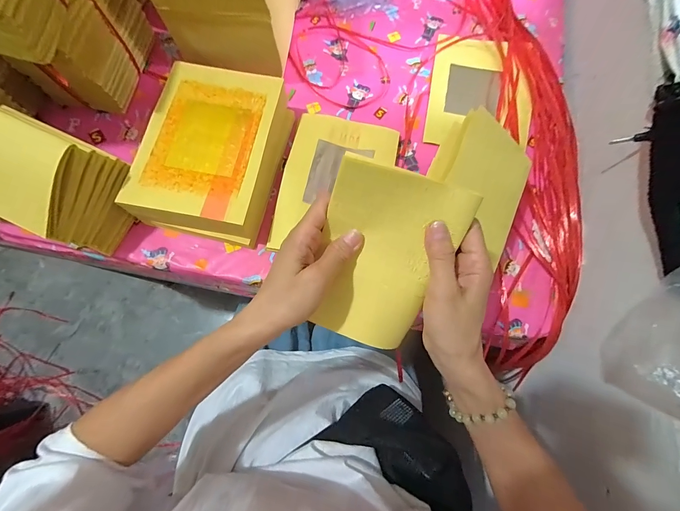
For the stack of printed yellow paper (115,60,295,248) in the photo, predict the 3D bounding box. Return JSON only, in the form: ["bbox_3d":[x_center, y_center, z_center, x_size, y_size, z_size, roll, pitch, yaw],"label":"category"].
[{"bbox_3d":[-0.175,-0.145,0.449,0.165,0.068,0.228,12,75,1],"label":"stack of printed yellow paper"}]

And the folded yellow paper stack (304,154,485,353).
[{"bbox_3d":[0.037,0.006,0.276,0.109,0.012,0.154,17,109,2],"label":"folded yellow paper stack"}]

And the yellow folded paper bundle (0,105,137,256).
[{"bbox_3d":[-0.372,-0.090,0.393,0.169,0.131,0.116,18,75,3],"label":"yellow folded paper bundle"}]

